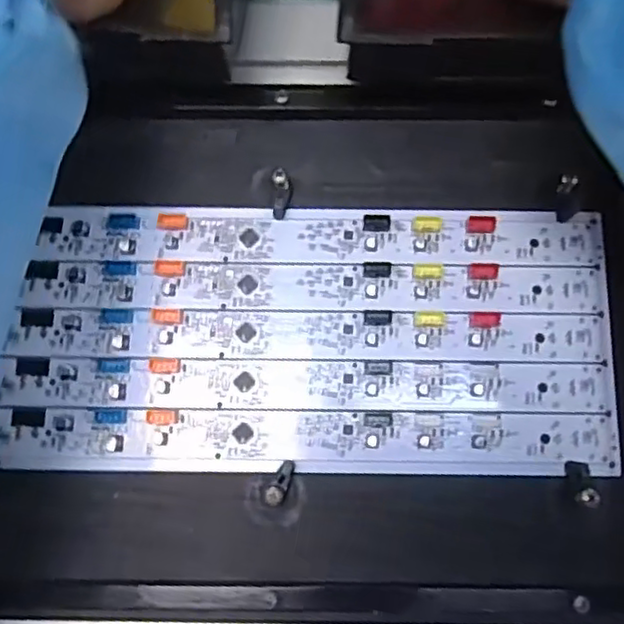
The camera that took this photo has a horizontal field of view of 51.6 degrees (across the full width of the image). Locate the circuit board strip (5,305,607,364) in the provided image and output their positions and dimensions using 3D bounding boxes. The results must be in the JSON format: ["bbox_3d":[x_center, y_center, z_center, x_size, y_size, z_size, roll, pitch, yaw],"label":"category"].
[{"bbox_3d":[-0.001,0.010,0.289,0.260,0.004,0.023,1,80,2],"label":"circuit board strip"}]

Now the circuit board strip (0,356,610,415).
[{"bbox_3d":[-0.004,0.033,0.287,0.263,0.004,0.022,0,80,1],"label":"circuit board strip"}]

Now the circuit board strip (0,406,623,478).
[{"bbox_3d":[-0.004,0.057,0.283,0.271,0.004,0.026,1,80,2],"label":"circuit board strip"}]

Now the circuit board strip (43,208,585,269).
[{"bbox_3d":[0.005,-0.033,0.299,0.253,0.005,0.025,0,80,1],"label":"circuit board strip"}]

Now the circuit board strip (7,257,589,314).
[{"bbox_3d":[0.001,-0.012,0.294,0.256,0.004,0.023,0,80,1],"label":"circuit board strip"}]

